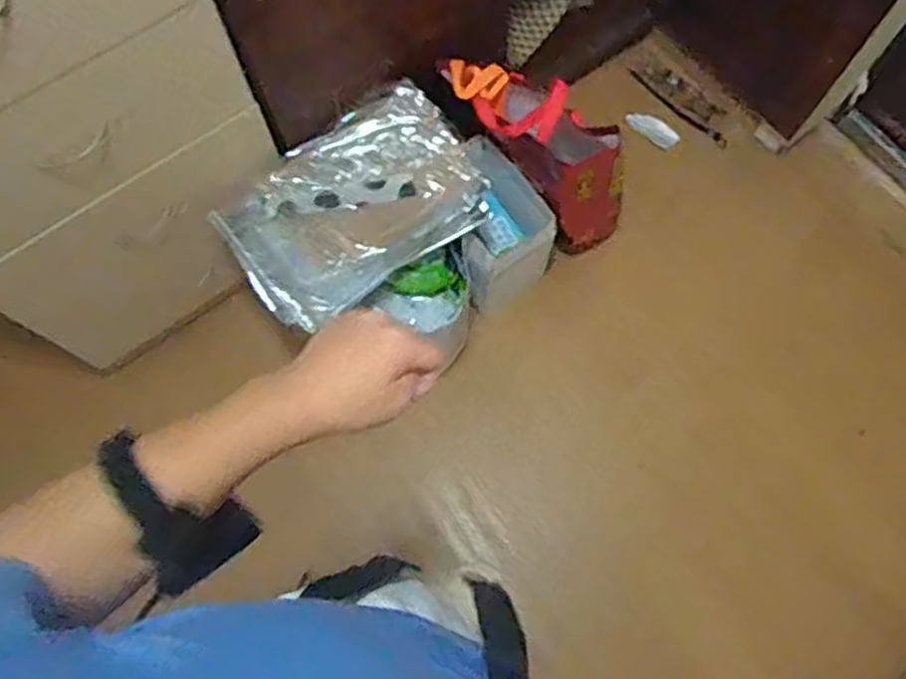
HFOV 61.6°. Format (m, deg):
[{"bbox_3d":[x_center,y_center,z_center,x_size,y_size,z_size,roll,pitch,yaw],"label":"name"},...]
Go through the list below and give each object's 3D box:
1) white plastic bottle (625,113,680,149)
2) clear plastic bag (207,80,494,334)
[{"bbox_3d":[0.462,-0.487,1.762,0.126,0.033,0.045,30,75,9],"label":"white plastic bottle"},{"bbox_3d":[-0.167,-0.224,1.277,0.414,0.076,0.265,-34,75,-9],"label":"clear plastic bag"}]

